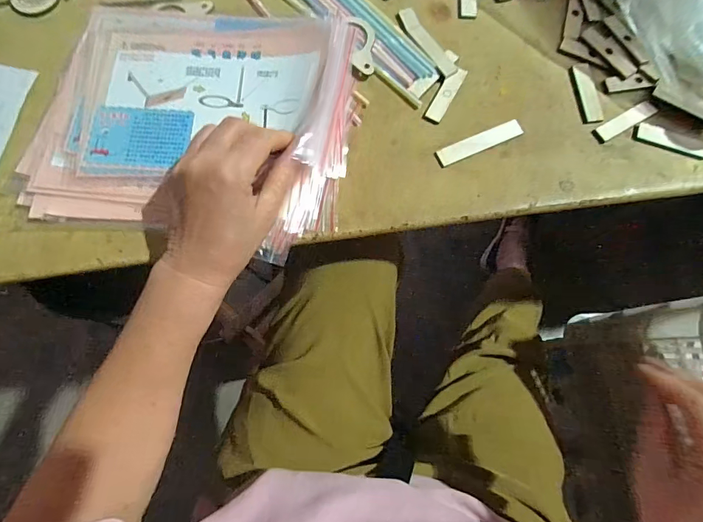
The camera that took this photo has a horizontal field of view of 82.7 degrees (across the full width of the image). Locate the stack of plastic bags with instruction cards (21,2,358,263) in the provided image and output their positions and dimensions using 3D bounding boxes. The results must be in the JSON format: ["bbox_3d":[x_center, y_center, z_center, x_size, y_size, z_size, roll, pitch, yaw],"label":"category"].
[{"bbox_3d":[-0.135,-0.133,0.347,0.270,0.034,0.229,10,77,2],"label":"stack of plastic bags with instruction cards"}]

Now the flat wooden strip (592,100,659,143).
[{"bbox_3d":[0.243,-0.124,0.354,0.057,0.006,0.015,-29,79,-6],"label":"flat wooden strip"}]

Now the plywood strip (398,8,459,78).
[{"bbox_3d":[0.069,-0.205,0.374,0.019,0.005,0.084,-29,79,-6],"label":"plywood strip"}]

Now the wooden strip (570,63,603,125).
[{"bbox_3d":[0.212,-0.151,0.359,0.018,0.004,0.057,-9,77,-2],"label":"wooden strip"}]

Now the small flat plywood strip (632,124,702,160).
[{"bbox_3d":[0.277,-0.105,0.345,0.057,0.007,0.018,26,79,6],"label":"small flat plywood strip"}]

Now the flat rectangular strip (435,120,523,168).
[{"bbox_3d":[0.113,-0.105,0.354,0.079,0.004,0.016,-22,78,-5],"label":"flat rectangular strip"}]

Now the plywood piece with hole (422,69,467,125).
[{"bbox_3d":[0.086,-0.151,0.364,0.016,0.004,0.057,29,79,6],"label":"plywood piece with hole"}]

